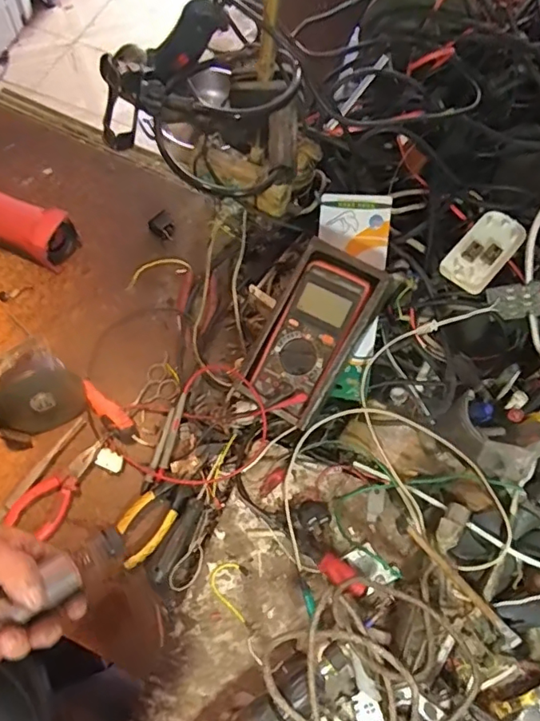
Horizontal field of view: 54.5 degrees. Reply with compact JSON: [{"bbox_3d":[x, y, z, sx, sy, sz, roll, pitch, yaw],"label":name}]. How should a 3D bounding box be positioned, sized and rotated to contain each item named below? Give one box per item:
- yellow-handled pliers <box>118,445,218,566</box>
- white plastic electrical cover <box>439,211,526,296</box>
[{"bbox_3d":[-0.125,0.165,0.633,0.053,0.013,0.169,35,70,11],"label":"yellow-handled pliers"},{"bbox_3d":[0.265,-0.136,0.648,0.059,0.014,0.120,41,71,13],"label":"white plastic electrical cover"}]

